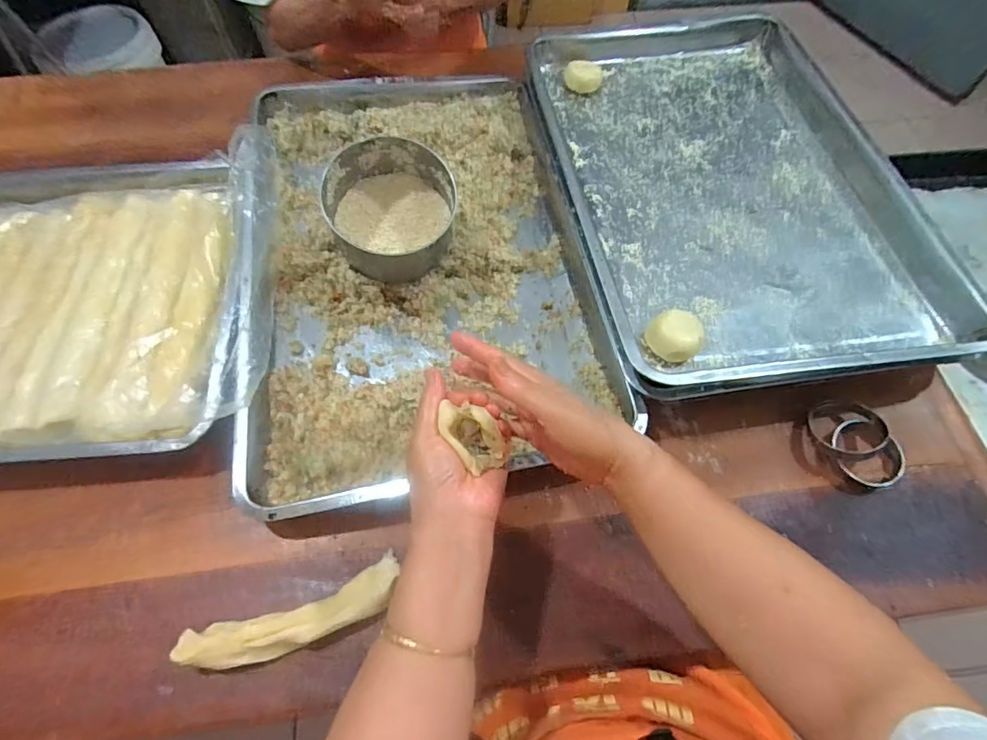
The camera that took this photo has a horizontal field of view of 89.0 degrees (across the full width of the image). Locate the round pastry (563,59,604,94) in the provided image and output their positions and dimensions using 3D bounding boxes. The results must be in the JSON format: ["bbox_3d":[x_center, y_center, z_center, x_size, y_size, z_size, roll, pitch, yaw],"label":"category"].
[{"bbox_3d":[0.130,-0.420,0.723,0.054,0.021,0.054,1,66,1],"label":"round pastry"}]

